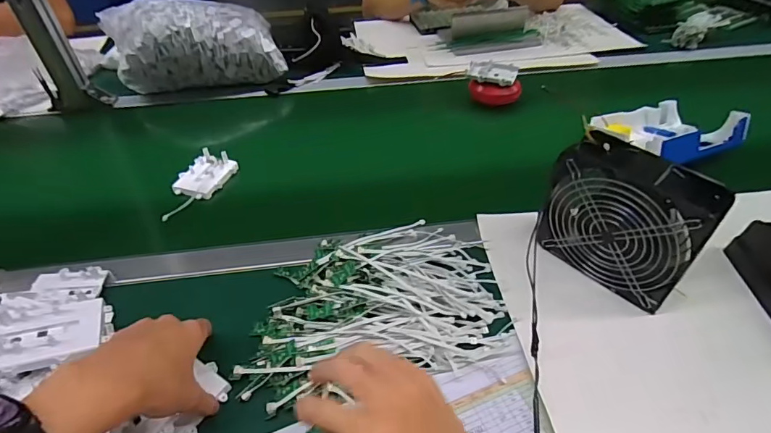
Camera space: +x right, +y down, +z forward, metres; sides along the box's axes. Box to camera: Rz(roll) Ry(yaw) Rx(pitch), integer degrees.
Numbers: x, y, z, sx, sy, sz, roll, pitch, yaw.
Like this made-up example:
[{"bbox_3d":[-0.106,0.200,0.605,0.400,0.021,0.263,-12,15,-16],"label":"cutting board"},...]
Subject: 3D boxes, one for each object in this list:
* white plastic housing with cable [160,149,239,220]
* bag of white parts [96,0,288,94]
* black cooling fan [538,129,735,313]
[{"bbox_3d":[-0.285,-0.045,0.665,0.060,0.026,0.146,14,47,17],"label":"white plastic housing with cable"},{"bbox_3d":[-0.369,-0.340,0.879,0.302,0.136,0.164,-13,45,-10],"label":"bag of white parts"},{"bbox_3d":[0.257,0.005,0.493,0.065,0.150,0.152,-33,52,-28],"label":"black cooling fan"}]

